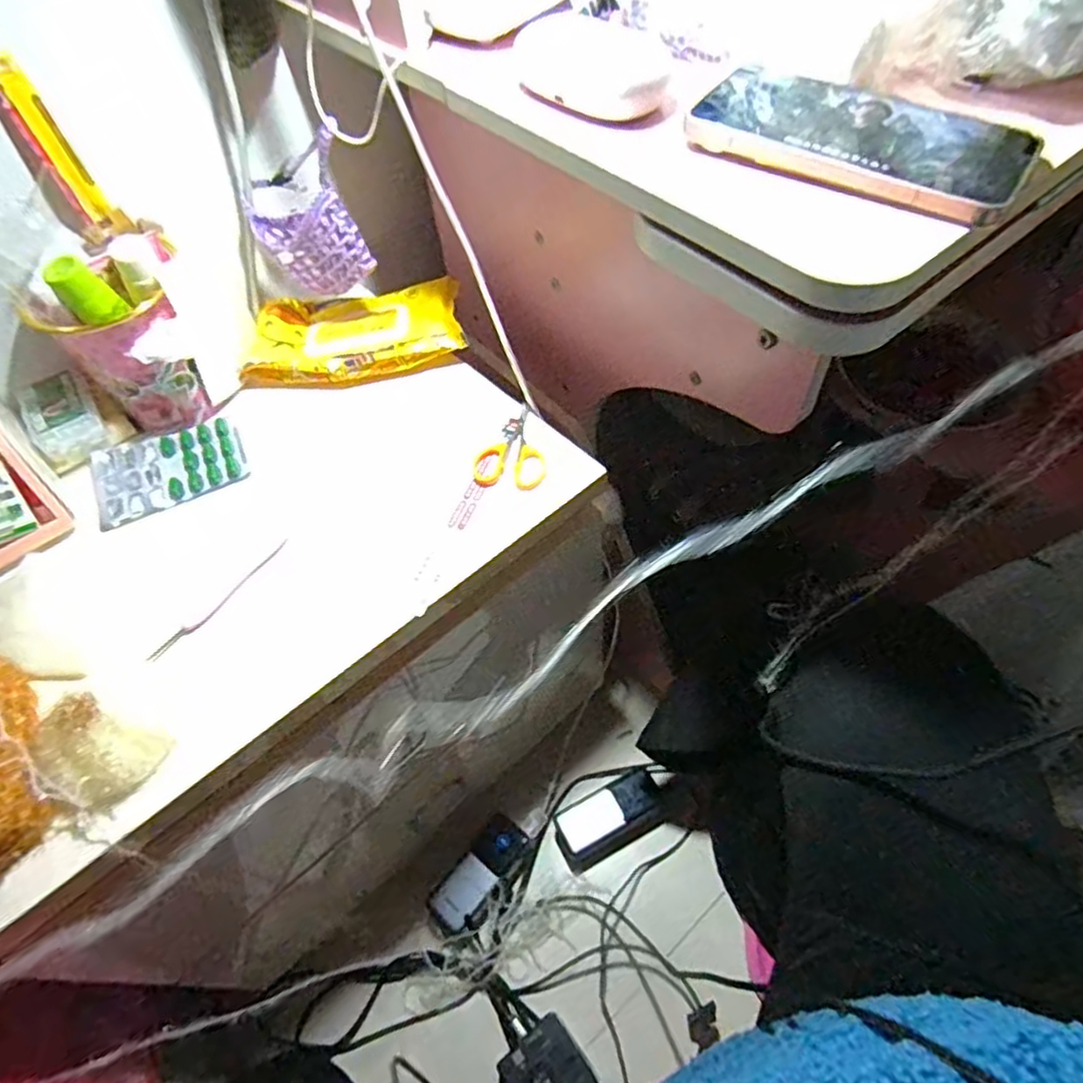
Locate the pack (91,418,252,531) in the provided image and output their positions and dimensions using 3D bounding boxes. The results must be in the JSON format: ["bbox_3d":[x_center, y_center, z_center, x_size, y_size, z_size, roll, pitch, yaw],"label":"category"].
[{"bbox_3d":[-0.310,-0.062,0.552,0.118,0.009,0.087,-25,57,-12],"label":"pack"}]

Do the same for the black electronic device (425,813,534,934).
[{"bbox_3d":[-0.067,0.386,0.767,0.061,0.030,0.129,32,63,24],"label":"black electronic device"}]

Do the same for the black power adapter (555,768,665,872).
[{"bbox_3d":[0.083,0.333,0.798,0.133,0.022,0.065,-25,57,-12],"label":"black power adapter"}]

